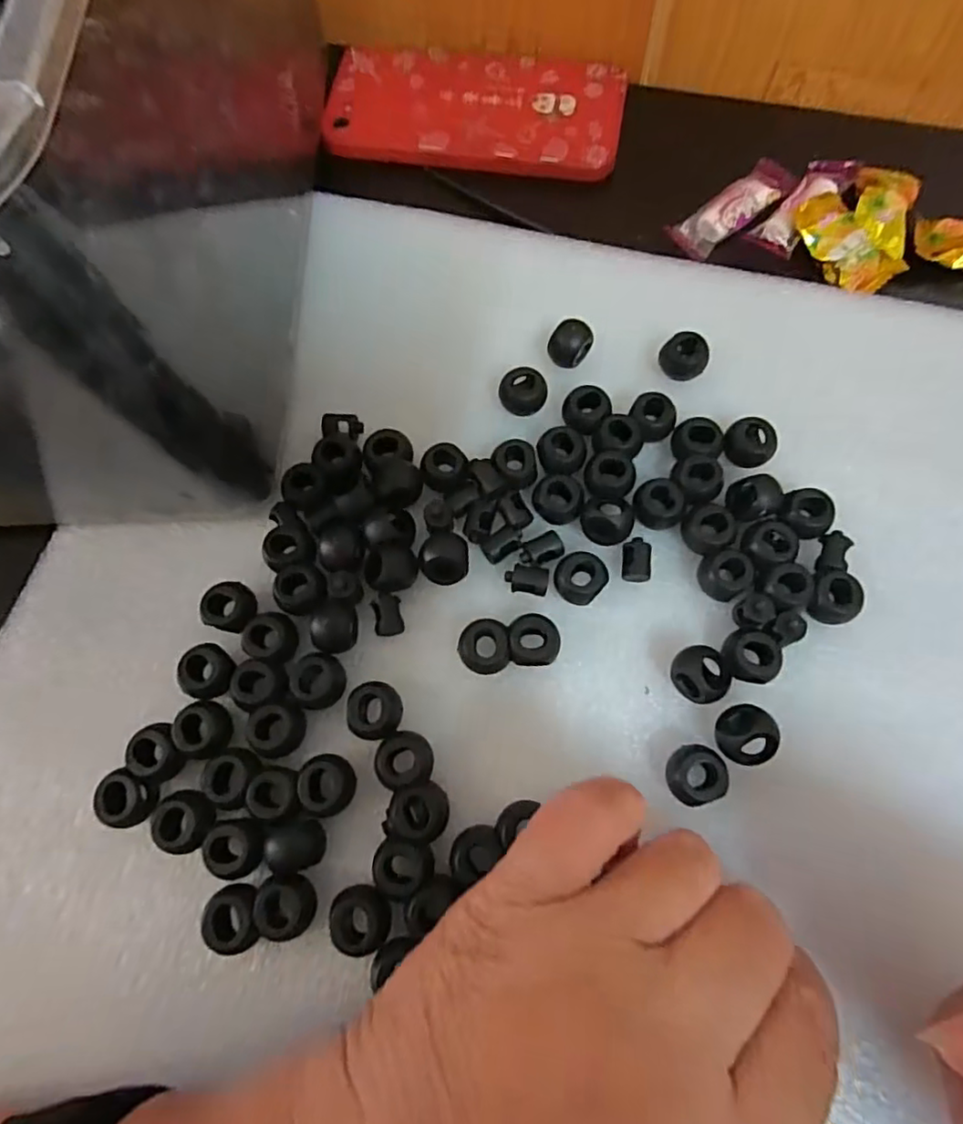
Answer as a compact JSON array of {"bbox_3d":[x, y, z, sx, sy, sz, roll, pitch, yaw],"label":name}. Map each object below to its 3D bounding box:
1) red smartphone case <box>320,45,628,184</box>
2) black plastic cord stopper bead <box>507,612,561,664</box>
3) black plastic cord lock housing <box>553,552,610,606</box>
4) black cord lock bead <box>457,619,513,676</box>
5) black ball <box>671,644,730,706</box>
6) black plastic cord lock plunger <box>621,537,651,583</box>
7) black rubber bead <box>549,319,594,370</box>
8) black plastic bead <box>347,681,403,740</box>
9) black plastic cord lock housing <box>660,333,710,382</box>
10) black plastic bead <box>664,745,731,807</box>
[{"bbox_3d":[-0.003,-0.213,0.289,0.136,0.006,0.075,9,73,5],"label":"red smartphone case"},{"bbox_3d":[0.017,0.026,0.202,0.016,0.012,0.016,-1,72,2],"label":"black plastic cord stopper bead"},{"bbox_3d":[0.033,0.006,0.207,0.016,0.012,0.017,-1,72,2],"label":"black plastic cord lock housing"},{"bbox_3d":[0.001,0.028,0.201,0.017,0.013,0.017,-1,72,2],"label":"black cord lock bead"},{"bbox_3d":[0.069,0.036,0.195,0.016,0.013,0.017,-1,72,2],"label":"black ball"},{"bbox_3d":[0.053,0.000,0.211,0.010,0.008,0.015,7,73,4],"label":"black plastic cord lock plunger"},{"bbox_3d":[0.034,-0.084,0.233,0.013,0.010,0.016,41,78,14],"label":"black rubber bead"},{"bbox_3d":[-0.034,0.048,0.196,0.015,0.013,0.017,6,72,4],"label":"black plastic bead"},{"bbox_3d":[0.077,-0.078,0.232,0.017,0.012,0.014,32,76,11],"label":"black plastic cord lock housing"},{"bbox_3d":[0.065,0.064,0.186,0.018,0.011,0.016,-21,73,-5],"label":"black plastic bead"}]

